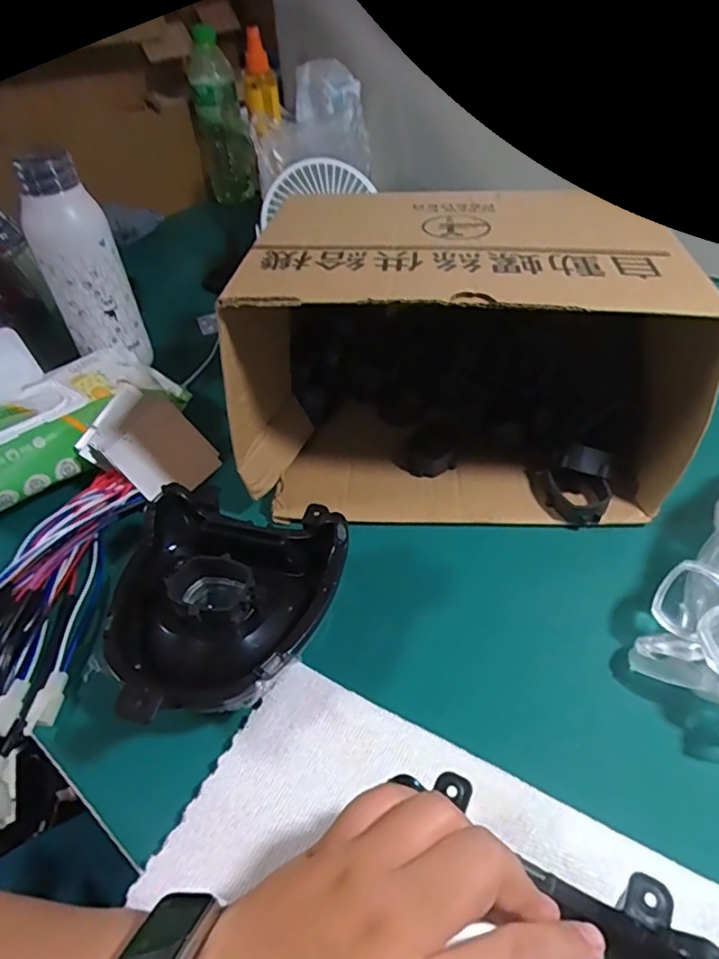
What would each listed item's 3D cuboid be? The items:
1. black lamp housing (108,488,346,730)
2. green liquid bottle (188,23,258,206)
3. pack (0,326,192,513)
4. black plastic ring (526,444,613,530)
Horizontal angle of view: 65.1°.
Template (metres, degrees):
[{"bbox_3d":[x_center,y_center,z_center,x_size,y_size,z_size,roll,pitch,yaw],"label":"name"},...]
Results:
[{"bbox_3d":[-0.081,0.076,0.335,0.129,0.050,0.149,7,46,11],"label":"black lamp housing"},{"bbox_3d":[-0.189,-0.479,0.774,0.072,0.181,0.056,-8,43,-4],"label":"green liquid bottle"},{"bbox_3d":[-0.262,-0.059,0.438,0.126,0.071,0.219,25,52,26],"label":"pack"},{"bbox_3d":[0.149,0.004,0.400,0.055,0.045,0.039,17,49,20],"label":"black plastic ring"}]

